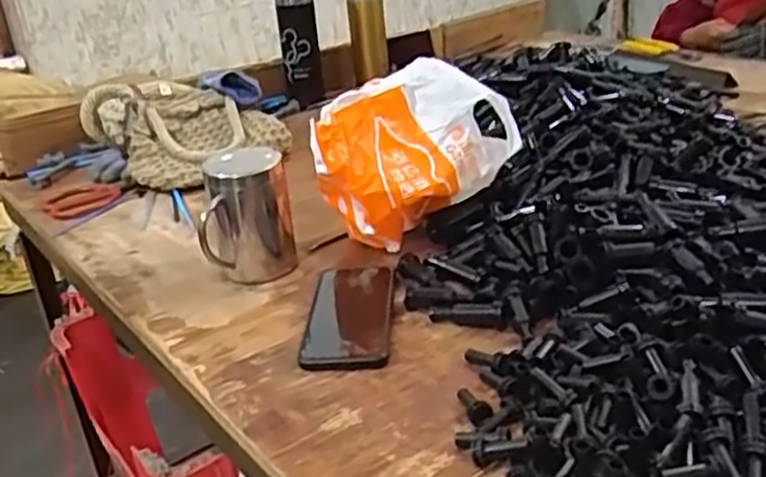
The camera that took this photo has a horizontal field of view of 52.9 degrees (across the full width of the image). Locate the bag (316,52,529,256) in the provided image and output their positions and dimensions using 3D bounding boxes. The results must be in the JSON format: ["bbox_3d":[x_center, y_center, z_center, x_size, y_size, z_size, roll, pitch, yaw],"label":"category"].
[{"bbox_3d":[0.028,-0.083,0.806,0.210,0.155,0.111,-18,29,-25],"label":"bag"}]

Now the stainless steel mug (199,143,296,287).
[{"bbox_3d":[-0.138,-0.026,0.790,0.086,0.118,0.096,-9,26,-7],"label":"stainless steel mug"}]

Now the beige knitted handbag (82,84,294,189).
[{"bbox_3d":[-0.278,-0.161,1.090,0.229,0.095,0.204,-26,33,-36],"label":"beige knitted handbag"}]

